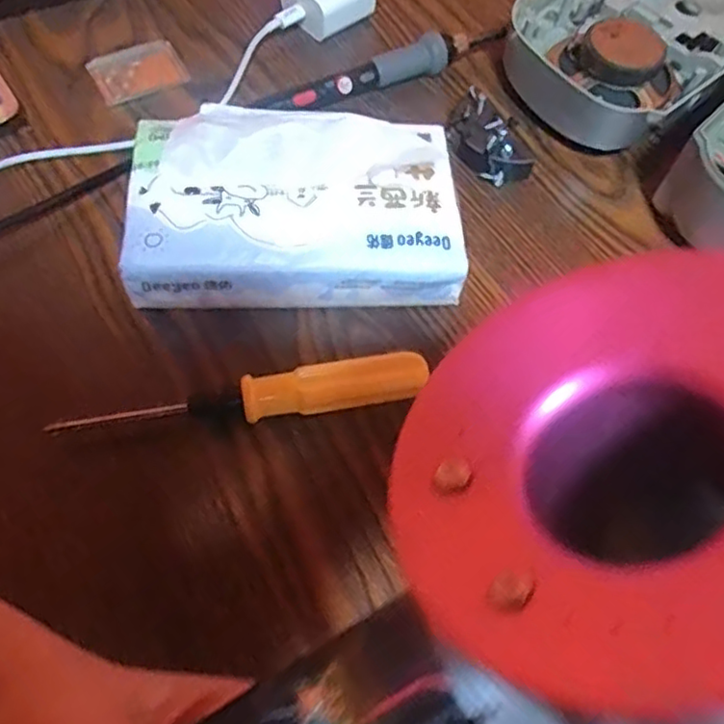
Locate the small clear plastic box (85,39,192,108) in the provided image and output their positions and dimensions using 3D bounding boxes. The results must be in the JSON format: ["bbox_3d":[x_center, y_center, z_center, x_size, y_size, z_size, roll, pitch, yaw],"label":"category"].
[{"bbox_3d":[-0.129,-0.168,0.378,0.050,0.009,0.034,-26,68,-17],"label":"small clear plastic box"}]

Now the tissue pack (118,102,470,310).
[{"bbox_3d":[-0.031,-0.076,0.307,0.150,0.039,0.110,3,65,-1],"label":"tissue pack"}]

